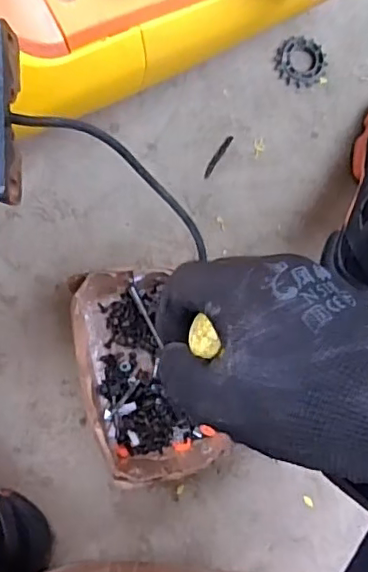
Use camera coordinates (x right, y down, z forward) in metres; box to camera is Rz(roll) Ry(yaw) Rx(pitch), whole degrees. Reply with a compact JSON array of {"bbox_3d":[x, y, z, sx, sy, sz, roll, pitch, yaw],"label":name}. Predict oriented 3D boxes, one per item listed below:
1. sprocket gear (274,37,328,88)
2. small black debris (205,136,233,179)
[{"bbox_3d":[0.147,-0.282,0.717,0.064,0.010,0.060,11,82,-5],"label":"sprocket gear"},{"bbox_3d":[0.042,-0.158,0.697,0.009,0.004,0.061,33,81,-1],"label":"small black debris"}]

